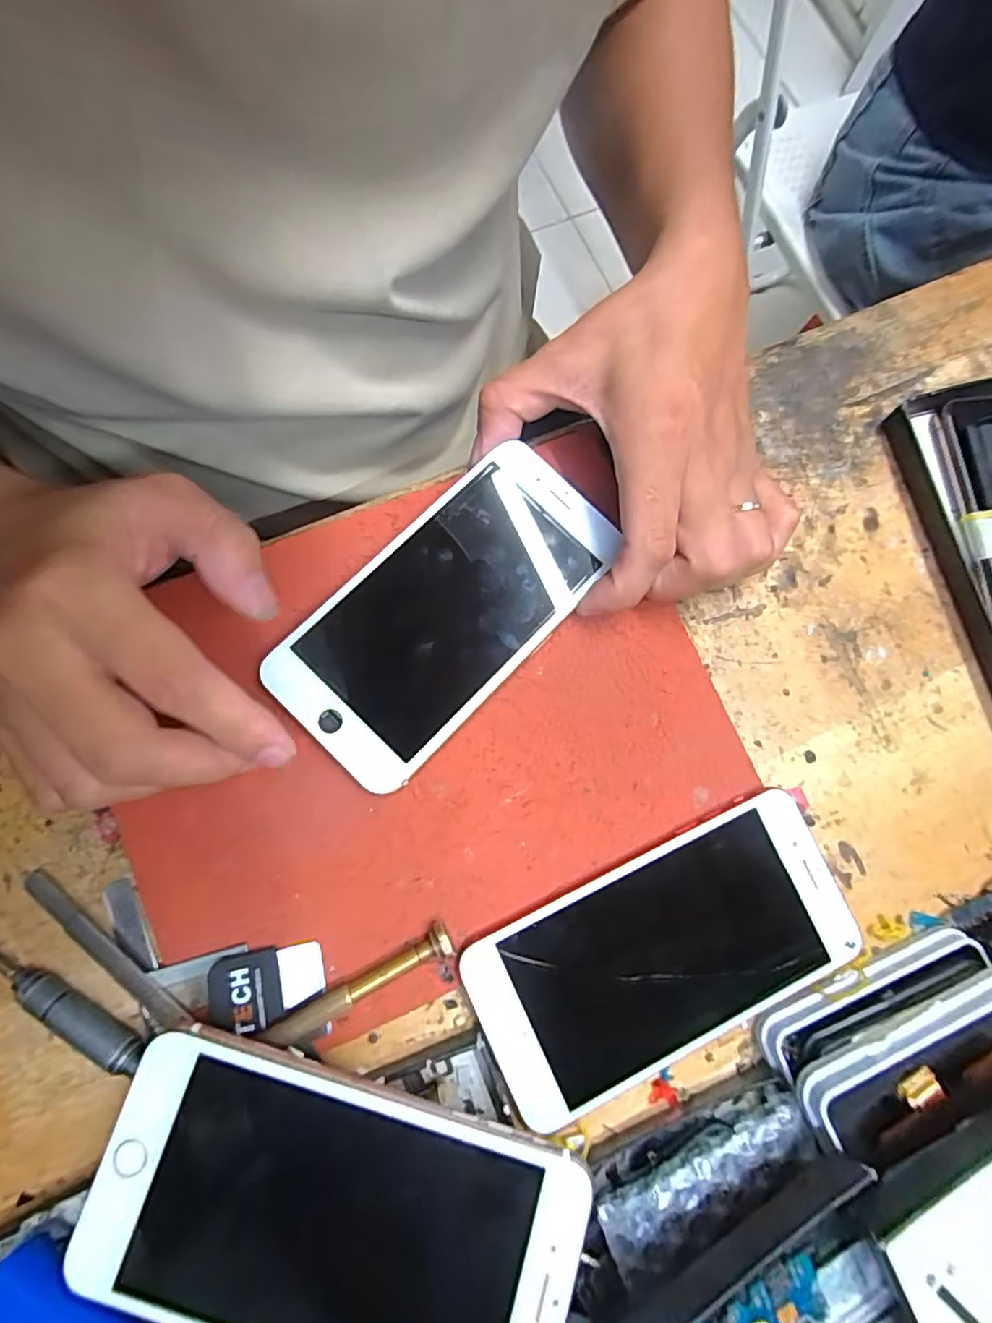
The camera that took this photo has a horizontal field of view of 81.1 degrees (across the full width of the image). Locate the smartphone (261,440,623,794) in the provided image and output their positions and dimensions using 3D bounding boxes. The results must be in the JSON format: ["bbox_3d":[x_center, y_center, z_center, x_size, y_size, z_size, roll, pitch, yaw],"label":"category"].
[{"bbox_3d":[-0.021,-0.023,0.249,0.077,0.013,0.153,41,78,9],"label":"smartphone"}]

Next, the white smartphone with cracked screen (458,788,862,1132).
[{"bbox_3d":[0.069,0.120,0.237,0.153,0.009,0.079,-25,85,-6],"label":"white smartphone with cracked screen"}]

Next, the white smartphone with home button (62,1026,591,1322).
[{"bbox_3d":[-0.052,0.180,0.187,0.153,0.005,0.077,16,76,2],"label":"white smartphone with home button"}]

